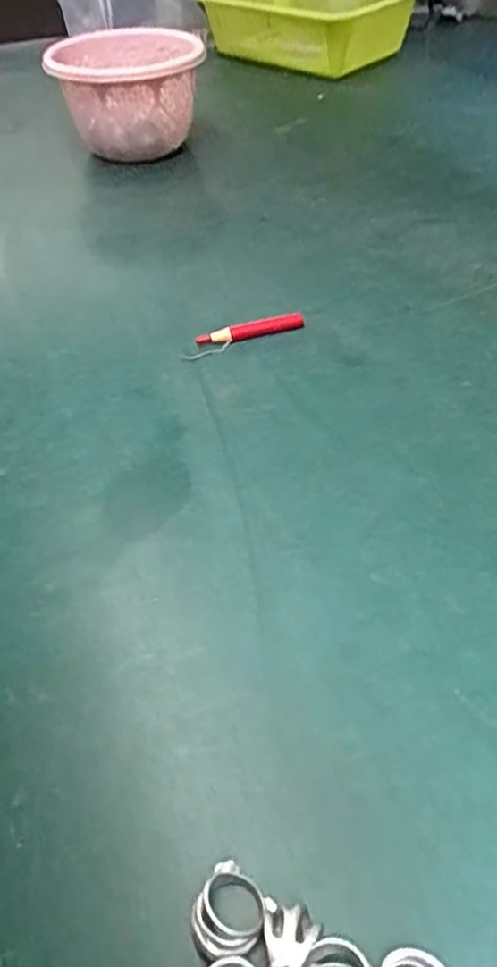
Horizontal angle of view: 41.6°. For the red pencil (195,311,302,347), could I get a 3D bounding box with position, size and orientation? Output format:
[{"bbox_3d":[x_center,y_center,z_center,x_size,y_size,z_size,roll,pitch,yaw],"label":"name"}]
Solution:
[{"bbox_3d":[0.002,-0.103,0.440,0.073,0.009,0.013,-13,46,-8],"label":"red pencil"}]

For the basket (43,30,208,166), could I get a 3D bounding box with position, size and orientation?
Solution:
[{"bbox_3d":[-0.120,-0.386,0.657,0.137,0.092,0.158,0,45,4],"label":"basket"}]

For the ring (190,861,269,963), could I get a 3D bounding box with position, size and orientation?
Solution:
[{"bbox_3d":[-0.005,0.135,0.205,0.022,0.011,0.025,20,50,23],"label":"ring"}]

